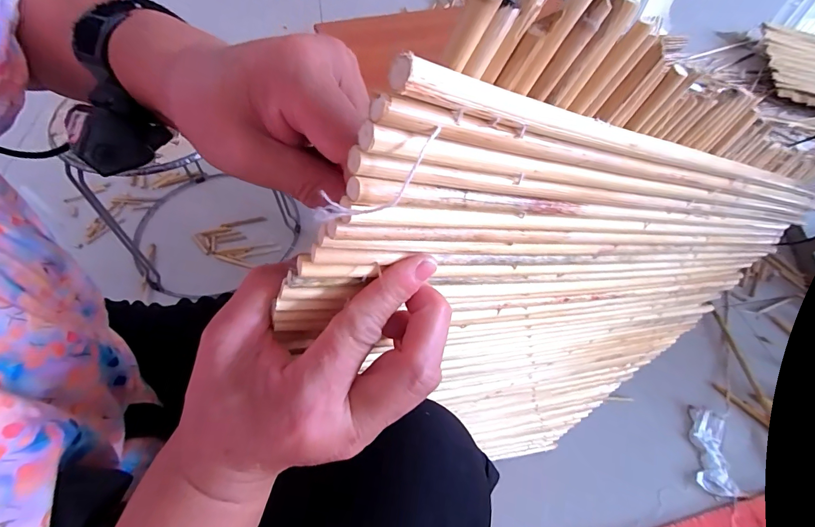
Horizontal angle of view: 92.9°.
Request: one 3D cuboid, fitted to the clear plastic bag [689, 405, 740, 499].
[{"bbox_3d":[0.515,0.318,0.659,0.058,0.011,0.135,12,57,5],"label":"clear plastic bag"}]

